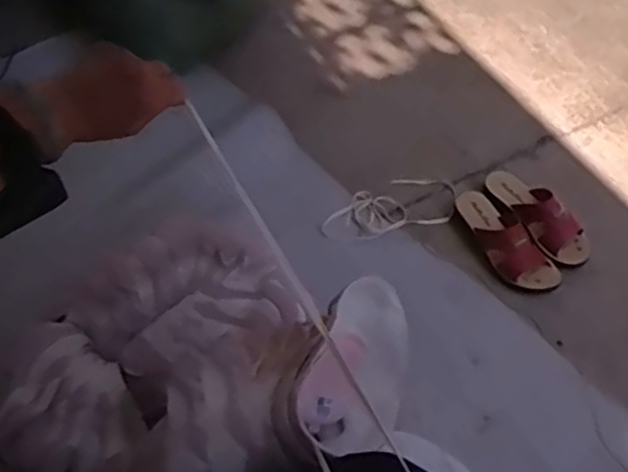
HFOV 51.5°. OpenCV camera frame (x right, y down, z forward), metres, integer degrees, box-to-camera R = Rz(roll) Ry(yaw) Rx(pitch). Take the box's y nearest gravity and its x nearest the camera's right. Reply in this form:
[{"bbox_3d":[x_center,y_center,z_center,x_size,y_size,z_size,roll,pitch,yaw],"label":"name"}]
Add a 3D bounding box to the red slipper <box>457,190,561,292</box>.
[{"bbox_3d":[0.328,-0.001,1.115,0.090,0.078,0.220,-21,58,-16],"label":"red slipper"}]

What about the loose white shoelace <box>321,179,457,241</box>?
[{"bbox_3d":[0.141,-0.052,1.211,0.265,0.011,0.113,-12,56,-10],"label":"loose white shoelace"}]

